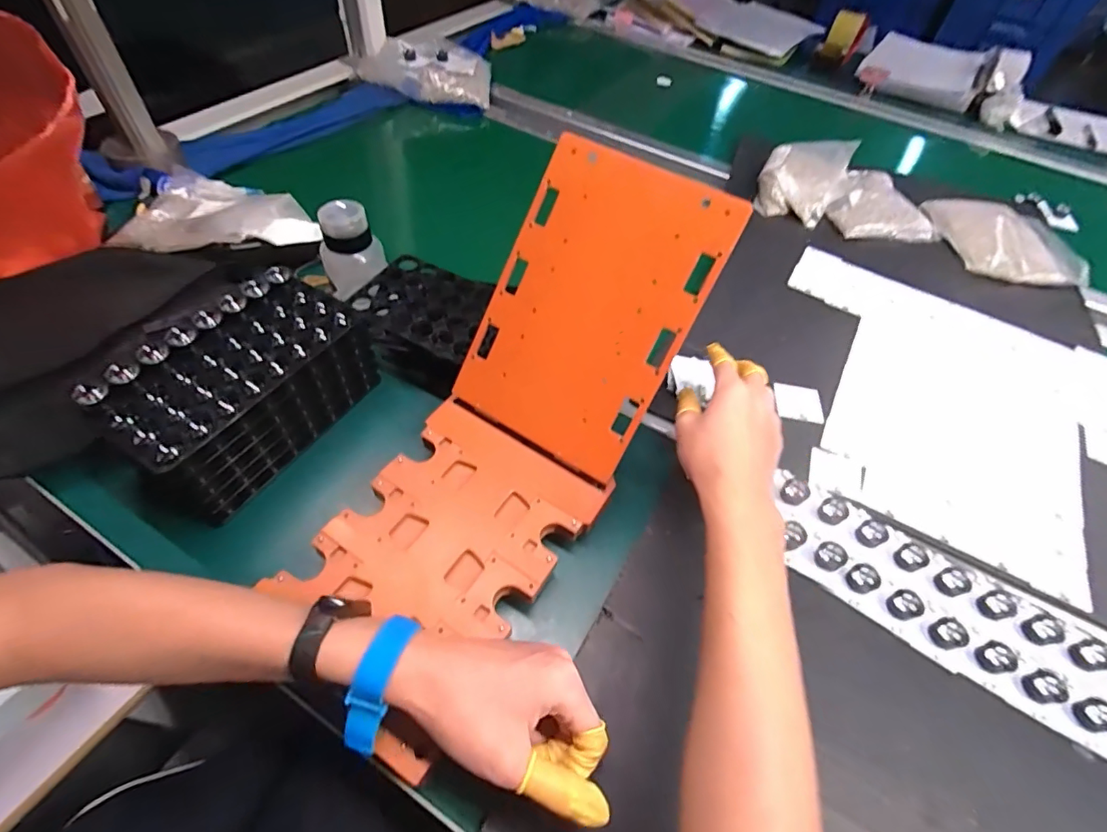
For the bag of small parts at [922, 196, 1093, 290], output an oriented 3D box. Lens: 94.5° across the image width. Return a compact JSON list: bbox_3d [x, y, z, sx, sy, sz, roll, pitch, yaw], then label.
[{"bbox_3d":[0.643,-0.251,0.724,0.180,0.028,0.167,9,53,2],"label":"bag of small parts"}]

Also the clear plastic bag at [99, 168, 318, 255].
[{"bbox_3d":[-0.405,-0.249,0.623,0.225,0.040,0.176,-12,55,-14],"label":"clear plastic bag"}]

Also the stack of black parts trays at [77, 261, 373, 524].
[{"bbox_3d":[-0.258,-0.023,0.435,0.093,0.103,0.197,28,56,15],"label":"stack of black parts trays"}]

